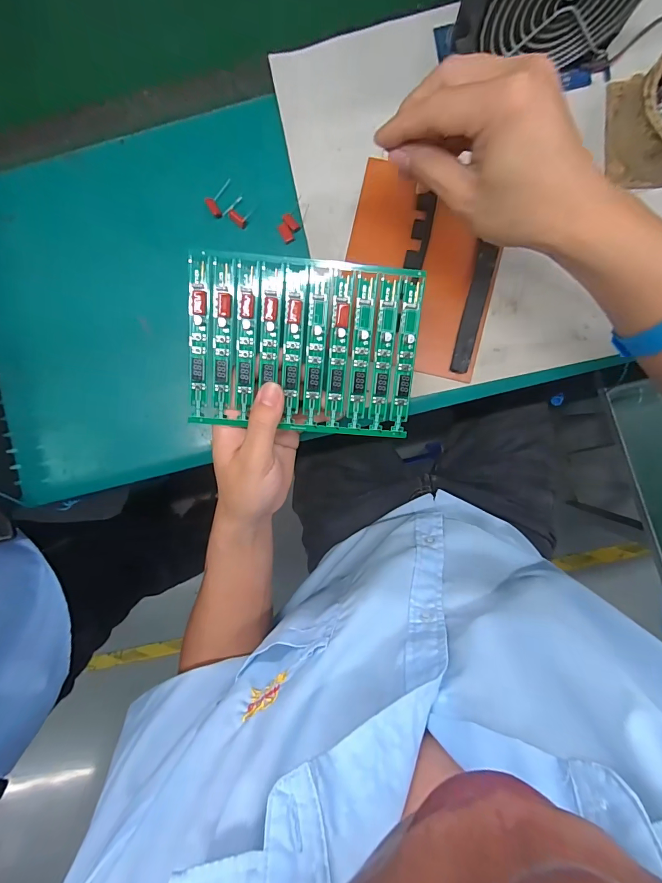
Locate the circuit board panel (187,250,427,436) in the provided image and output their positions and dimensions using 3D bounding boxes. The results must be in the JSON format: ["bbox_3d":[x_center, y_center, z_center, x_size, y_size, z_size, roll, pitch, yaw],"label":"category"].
[{"bbox_3d":[-0.019,-0.068,0.277,0.162,0.005,0.120,4,102,-4],"label":"circuit board panel"}]

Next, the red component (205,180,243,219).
[{"bbox_3d":[-0.096,-0.215,0.337,0.031,0.004,0.022,-42,90,4],"label":"red component"}]

